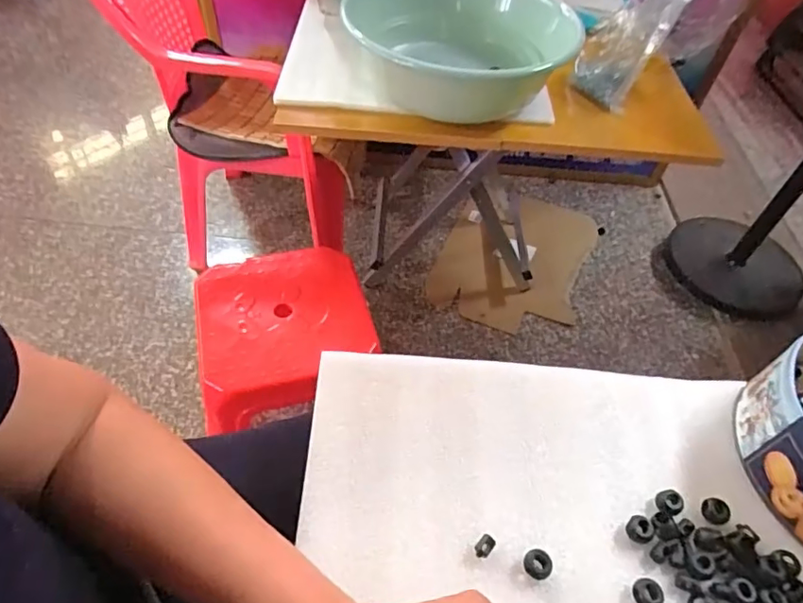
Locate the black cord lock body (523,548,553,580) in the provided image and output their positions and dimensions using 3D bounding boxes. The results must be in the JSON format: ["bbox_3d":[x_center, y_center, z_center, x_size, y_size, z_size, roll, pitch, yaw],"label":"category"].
[{"bbox_3d":[0.090,0.171,0.346,0.017,0.011,0.015,38,57,24],"label":"black cord lock body"}]

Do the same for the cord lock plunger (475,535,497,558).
[{"bbox_3d":[0.055,0.162,0.352,0.011,0.006,0.014,33,53,22],"label":"cord lock plunger"}]

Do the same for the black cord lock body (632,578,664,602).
[{"bbox_3d":[0.157,0.186,0.338,0.015,0.012,0.018,-19,54,-19],"label":"black cord lock body"}]

